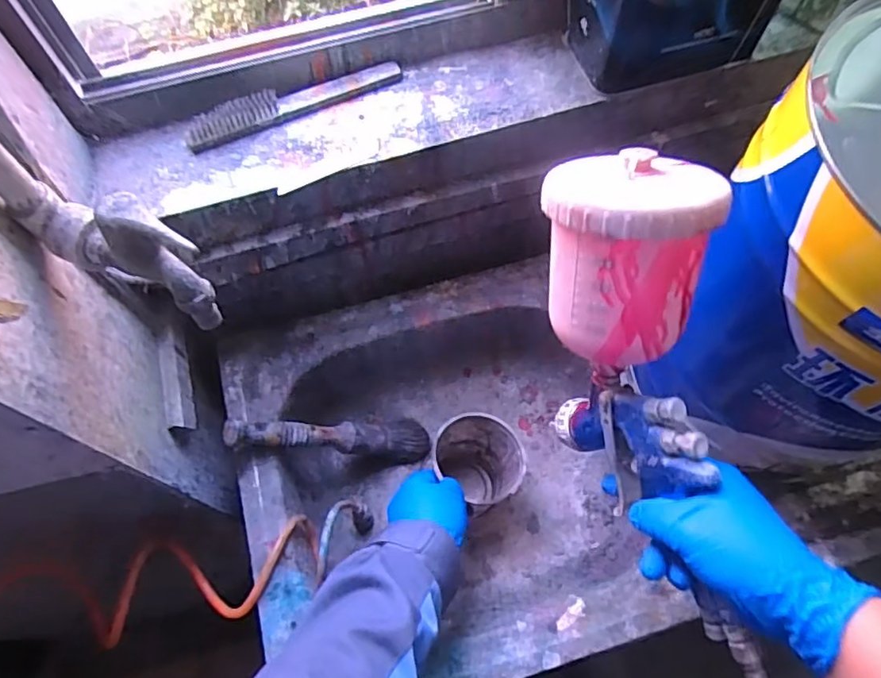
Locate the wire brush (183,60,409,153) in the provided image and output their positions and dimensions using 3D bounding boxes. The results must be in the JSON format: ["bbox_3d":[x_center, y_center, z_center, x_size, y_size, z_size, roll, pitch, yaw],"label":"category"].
[{"bbox_3d":[-0.131,-0.217,0.533,0.199,0.018,0.029,-24,66,-10],"label":"wire brush"}]

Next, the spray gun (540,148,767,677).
[{"bbox_3d":[0.138,0.044,0.386,0.089,0.301,0.152,-16,22,-6],"label":"spray gun"}]

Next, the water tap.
[{"bbox_3d":[-0.192,-0.054,0.359,0.123,0.080,0.033,22,67,12],"label":"water tap"}]

